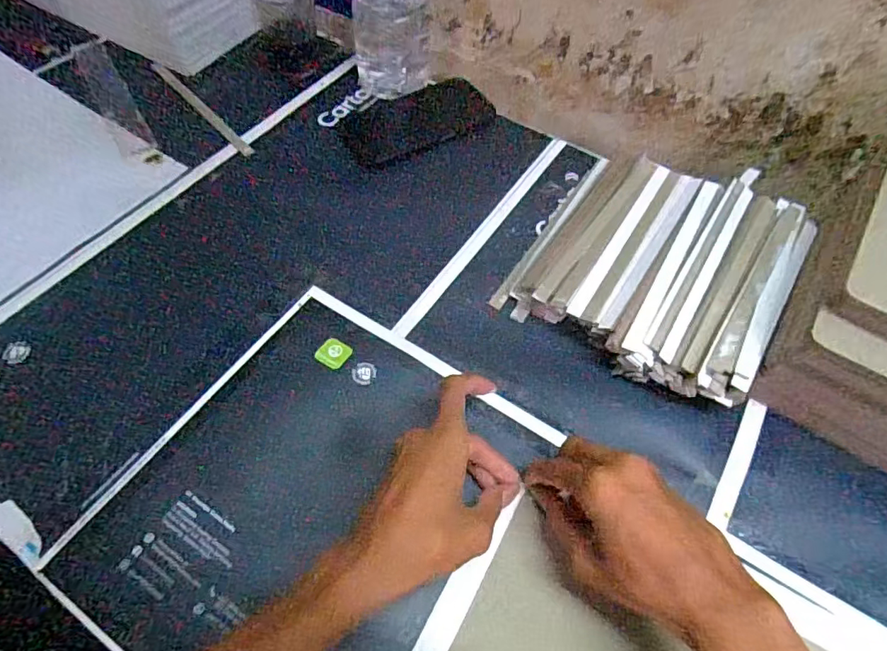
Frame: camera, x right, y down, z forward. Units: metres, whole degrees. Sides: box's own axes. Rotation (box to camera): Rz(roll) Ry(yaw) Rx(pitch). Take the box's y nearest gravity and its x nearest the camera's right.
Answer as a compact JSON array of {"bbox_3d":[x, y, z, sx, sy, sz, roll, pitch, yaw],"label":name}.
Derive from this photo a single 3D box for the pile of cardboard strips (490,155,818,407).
[{"bbox_3d":[0.196,-0.060,0.476,0.208,0.050,0.233,33,62,16],"label":"pile of cardboard strips"}]

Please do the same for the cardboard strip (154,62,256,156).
[{"bbox_3d":[-0.280,-0.252,0.592,0.015,0.004,0.208,-39,68,-23],"label":"cardboard strip"}]

